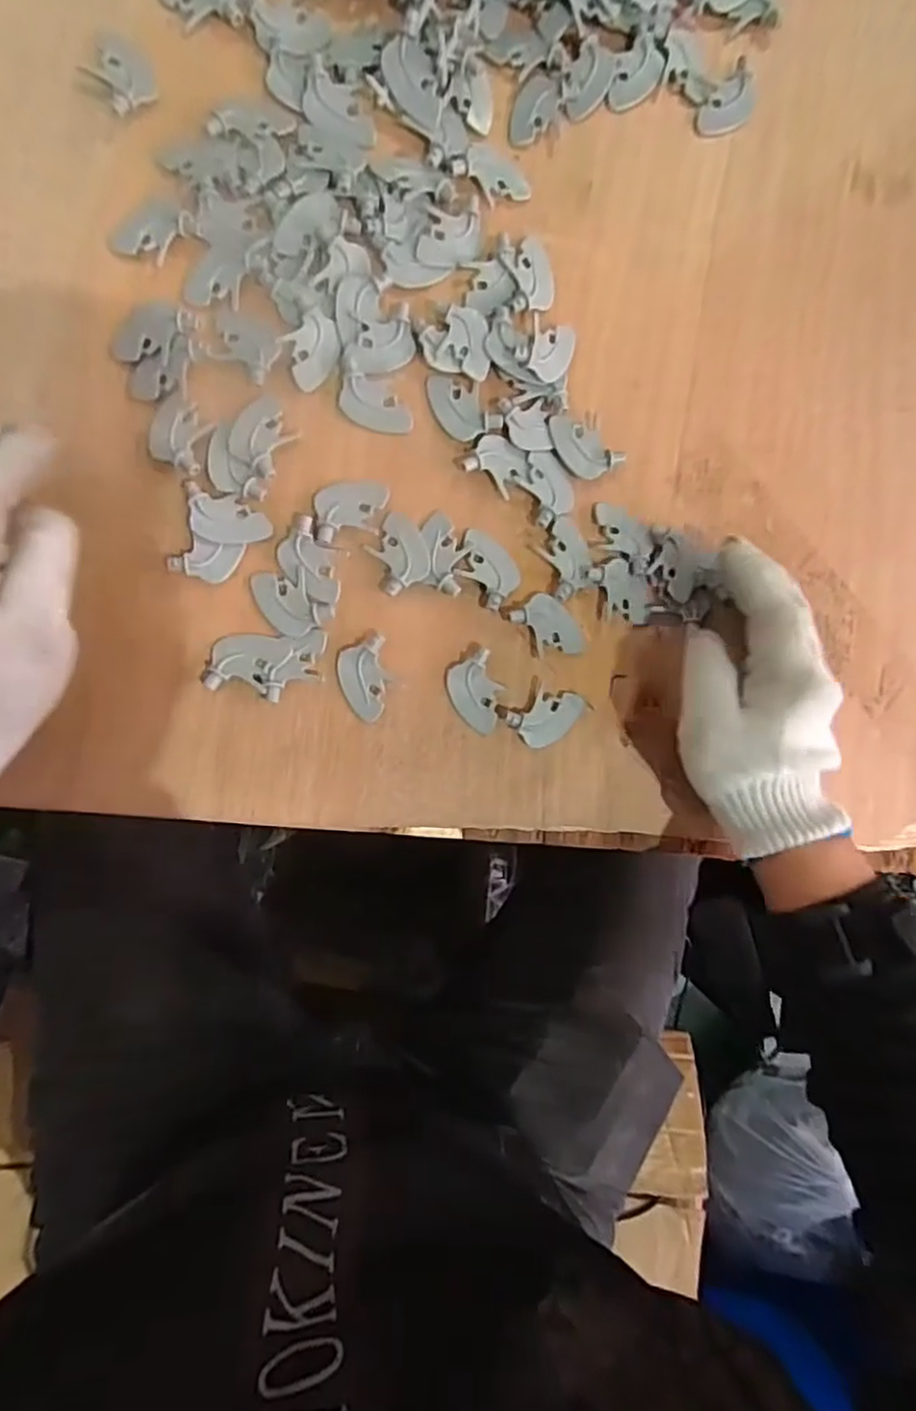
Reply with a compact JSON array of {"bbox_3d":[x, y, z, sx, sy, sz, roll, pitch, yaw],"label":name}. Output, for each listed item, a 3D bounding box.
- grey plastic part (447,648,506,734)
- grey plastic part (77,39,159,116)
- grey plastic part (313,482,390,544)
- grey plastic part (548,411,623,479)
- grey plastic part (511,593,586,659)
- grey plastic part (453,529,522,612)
[{"bbox_3d":[0.013,-0.006,0.398,0.031,0.008,0.043,-30,93,-7],"label":"grey plastic part"},{"bbox_3d":[-0.187,-0.352,0.375,0.032,0.005,0.039,-39,94,-6],"label":"grey plastic part"},{"bbox_3d":[-0.061,-0.114,0.392,0.044,0.004,0.032,-11,91,-8],"label":"grey plastic part"},{"bbox_3d":[0.076,-0.159,0.408,0.034,0.006,0.042,-29,93,-7],"label":"grey plastic part"},{"bbox_3d":[0.057,-0.047,0.404,0.033,0.010,0.043,-42,94,-6],"label":"grey plastic part"},{"bbox_3d":[0.017,-0.083,0.400,0.044,0.005,0.032,45,84,-5],"label":"grey plastic part"}]

